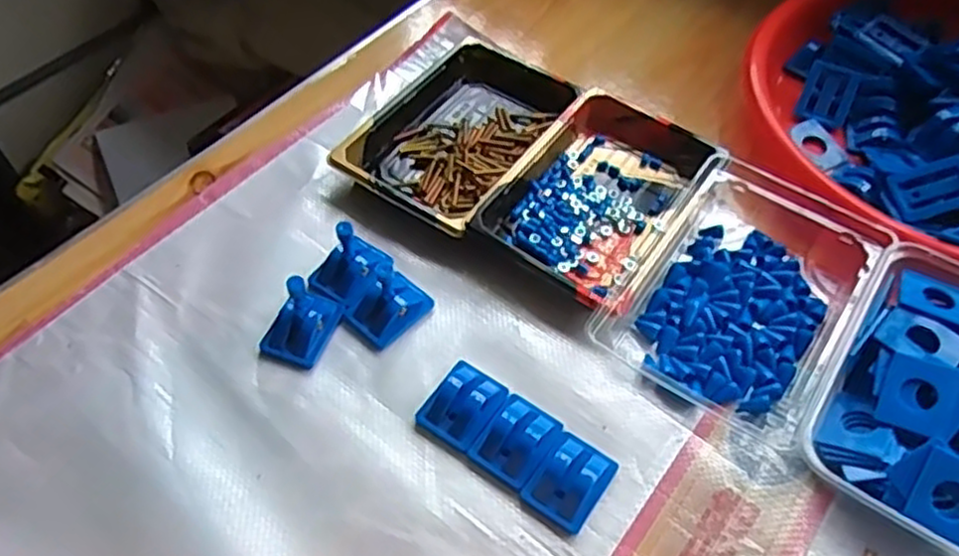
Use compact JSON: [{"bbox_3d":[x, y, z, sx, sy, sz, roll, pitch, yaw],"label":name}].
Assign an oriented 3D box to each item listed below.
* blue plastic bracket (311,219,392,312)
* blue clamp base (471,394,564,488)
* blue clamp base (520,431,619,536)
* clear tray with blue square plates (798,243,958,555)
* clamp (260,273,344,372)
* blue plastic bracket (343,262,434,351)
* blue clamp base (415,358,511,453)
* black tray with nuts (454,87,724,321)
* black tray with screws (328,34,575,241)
[{"bbox_3d":[-0.077,-0.012,0.429,0.037,0.041,0.042,30,58,19],"label":"blue plastic bracket"},{"bbox_3d":[0.020,0.084,0.385,0.034,0.013,0.044,31,59,19],"label":"blue clamp base"},{"bbox_3d":[0.047,0.101,0.372,0.033,0.015,0.044,31,59,20],"label":"blue clamp base"},{"bbox_3d":[0.242,0.061,0.387,0.107,0.037,0.166,31,58,19],"label":"clear tray with blue square plates"},{"bbox_3d":[-0.100,0.018,0.405,0.031,0.041,0.042,19,55,12],"label":"clamp"},{"bbox_3d":[-0.053,0.014,0.425,0.035,0.021,0.043,37,61,22],"label":"blue plastic bracket"},{"bbox_3d":[-0.008,0.066,0.392,0.037,0.013,0.043,30,58,19],"label":"blue clamp base"},{"bbox_3d":[0.080,-0.057,0.473,0.107,0.032,0.162,32,59,20],"label":"black tray with nuts"},{"bbox_3d":[-0.013,-0.103,0.509,0.110,0.022,0.161,30,58,19],"label":"black tray with screws"}]

